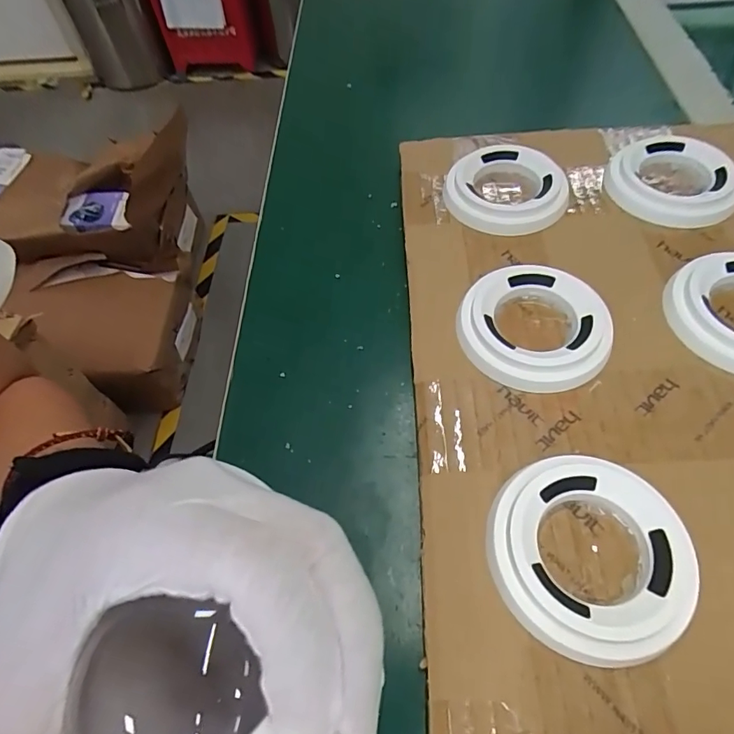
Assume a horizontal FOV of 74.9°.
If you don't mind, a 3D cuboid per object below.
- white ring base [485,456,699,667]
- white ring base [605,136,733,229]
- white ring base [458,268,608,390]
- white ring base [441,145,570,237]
[{"bbox_3d":[0.081,0.068,0.177,0.068,0.013,0.069,-2,59,3],"label":"white ring base"},{"bbox_3d":[0.179,-0.109,0.281,0.067,0.012,0.067,-2,59,3],"label":"white ring base"},{"bbox_3d":[0.080,-0.020,0.232,0.069,0.012,0.066,-2,59,3],"label":"white ring base"},{"bbox_3d":[0.083,-0.107,0.283,0.069,0.012,0.064,16,61,13],"label":"white ring base"}]

